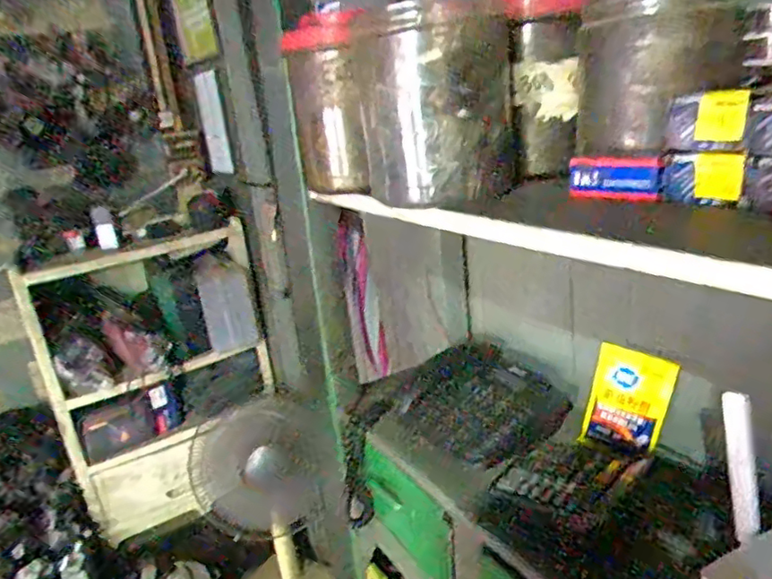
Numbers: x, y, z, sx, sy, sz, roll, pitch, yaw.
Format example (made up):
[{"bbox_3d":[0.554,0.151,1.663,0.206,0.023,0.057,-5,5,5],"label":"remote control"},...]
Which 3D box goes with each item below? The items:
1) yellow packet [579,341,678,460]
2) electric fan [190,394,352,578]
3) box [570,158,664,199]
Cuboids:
[{"bbox_3d":[0.281,0.131,0.678,0.012,0.117,0.094,15,2,-35],"label":"yellow packet"},{"bbox_3d":[-0.317,0.718,1.801,0.452,0.634,0.387,-15,20,-20],"label":"electric fan"},{"bbox_3d":[0.182,-0.088,0.463,0.073,0.029,0.024,11,26,42],"label":"box"}]

